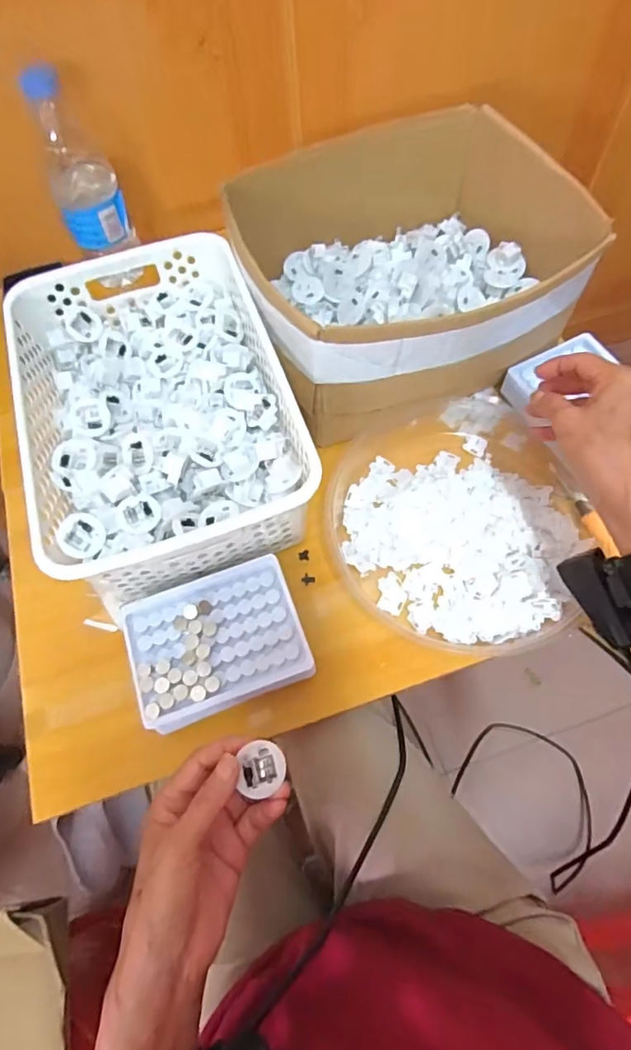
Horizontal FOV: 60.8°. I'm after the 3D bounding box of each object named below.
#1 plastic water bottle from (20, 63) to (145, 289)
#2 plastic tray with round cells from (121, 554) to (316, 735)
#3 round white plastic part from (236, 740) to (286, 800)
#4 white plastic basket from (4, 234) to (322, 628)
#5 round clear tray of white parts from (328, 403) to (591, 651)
[{"bbox_3d":[-0.235,-0.347,0.559,0.059,0.196,0.068,27,70,14],"label":"plastic water bottle"},{"bbox_3d":[-0.075,0.093,0.427,0.127,0.044,0.103,-19,66,-6],"label":"plastic tray with round cells"},{"bbox_3d":[-0.033,0.152,0.338,0.029,0.011,0.029,4,78,-22],"label":"round white plastic part"},{"bbox_3d":[-0.136,-0.103,0.476,0.205,0.097,0.303,-19,66,-6],"label":"white plastic basket"},{"bbox_3d":[0.133,-0.013,0.486,0.229,0.030,0.254,20,68,11],"label":"round clear tray of white parts"}]

